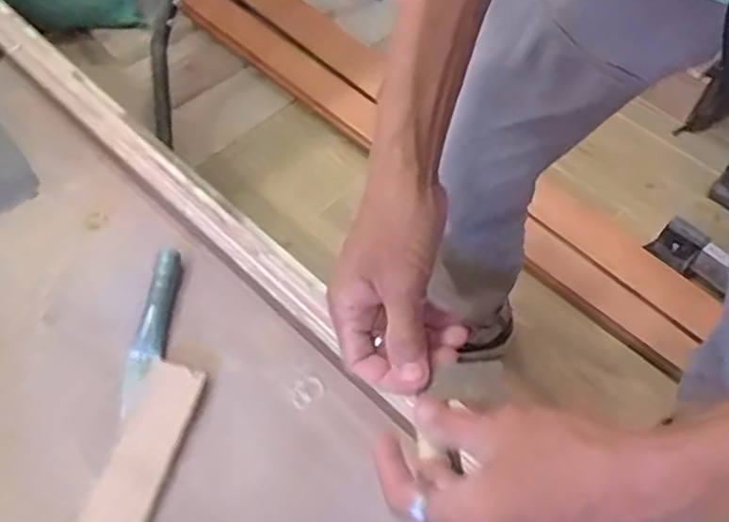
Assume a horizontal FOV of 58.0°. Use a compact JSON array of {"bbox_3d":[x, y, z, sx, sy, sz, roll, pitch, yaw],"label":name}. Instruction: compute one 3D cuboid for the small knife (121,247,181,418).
[{"bbox_3d":[-0.228,0.068,0.701,0.031,0.017,0.185,6,58,4],"label":"small knife"}]

